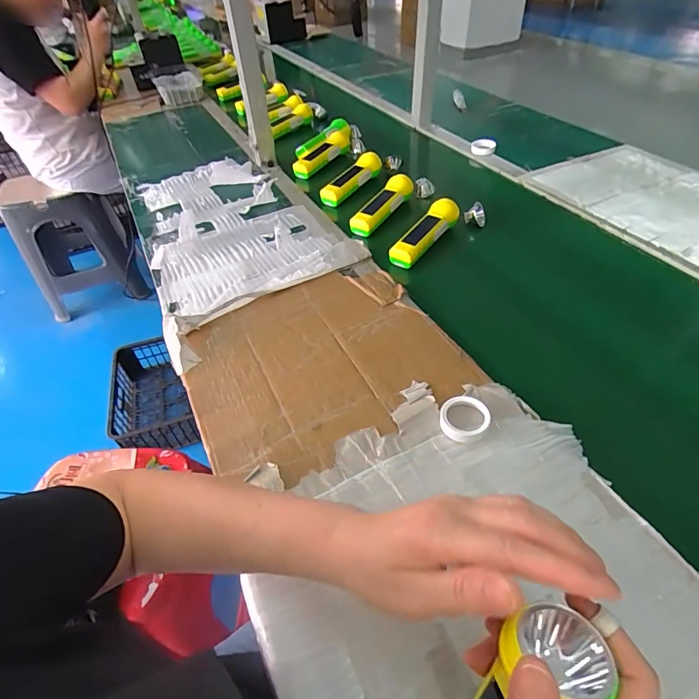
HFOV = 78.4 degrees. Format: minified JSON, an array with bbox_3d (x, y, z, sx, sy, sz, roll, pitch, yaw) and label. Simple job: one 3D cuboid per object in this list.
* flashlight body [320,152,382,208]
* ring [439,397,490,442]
[{"bbox_3d":[0.004,-0.346,0.874,0.151,0.044,0.040,-42,55,-13],"label":"flashlight body"},{"bbox_3d":[0.128,0.076,0.479,0.053,0.017,0.052,-3,47,3],"label":"ring"}]

